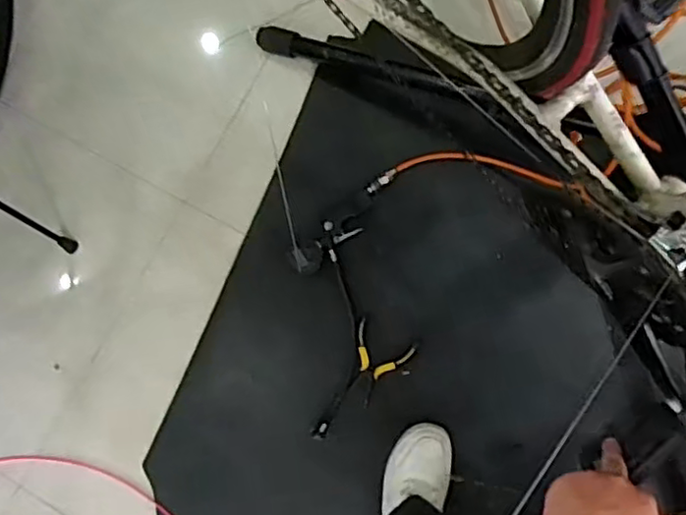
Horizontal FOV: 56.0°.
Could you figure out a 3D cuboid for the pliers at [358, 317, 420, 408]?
[{"bbox_3d":[0.056,0.195,1.161,0.111,0.019,0.139,25,88,9],"label":"pliers"}]

